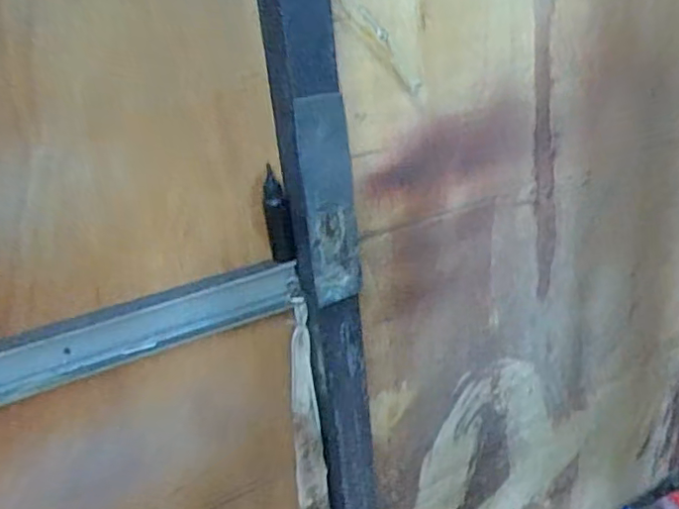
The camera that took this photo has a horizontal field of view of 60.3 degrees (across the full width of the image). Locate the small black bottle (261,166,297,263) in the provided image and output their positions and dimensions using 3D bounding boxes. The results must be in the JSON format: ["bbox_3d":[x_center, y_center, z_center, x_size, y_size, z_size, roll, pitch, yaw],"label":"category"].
[{"bbox_3d":[-0.089,-0.049,0.861,0.039,0.140,0.035,-8,24,-6],"label":"small black bottle"}]

